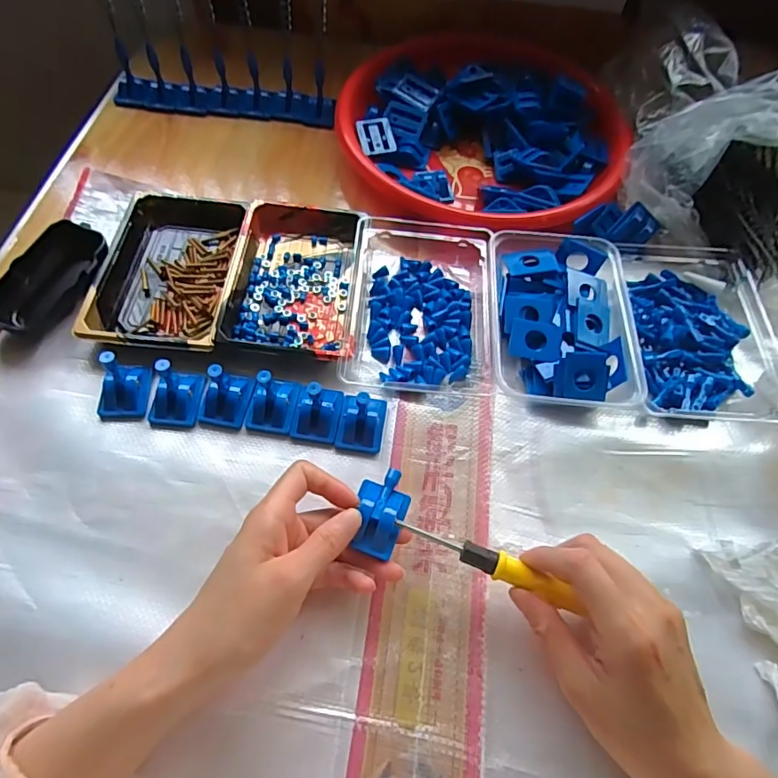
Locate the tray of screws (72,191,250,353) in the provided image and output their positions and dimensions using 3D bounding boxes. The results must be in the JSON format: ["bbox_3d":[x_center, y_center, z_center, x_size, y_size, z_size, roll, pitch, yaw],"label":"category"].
[{"bbox_3d":[-0.187,-0.103,0.439,0.107,0.022,0.162,4,61,-1],"label":"tray of screws"}]

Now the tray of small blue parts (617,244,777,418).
[{"bbox_3d":[0.260,-0.062,0.434,0.105,0.035,0.182,4,61,-1],"label":"tray of small blue parts"}]

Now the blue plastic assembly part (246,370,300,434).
[{"bbox_3d":[-0.086,0.005,0.375,0.034,0.045,0.041,14,61,4],"label":"blue plastic assembly part"}]

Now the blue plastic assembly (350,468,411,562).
[{"bbox_3d":[-0.004,0.076,0.322,0.032,0.014,0.053,12,61,4],"label":"blue plastic assembly"}]

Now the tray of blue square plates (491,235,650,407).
[{"bbox_3d":[0.139,-0.060,0.423,0.109,0.036,0.153,5,60,-1],"label":"tray of blue square plates"}]

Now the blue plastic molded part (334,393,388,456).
[{"bbox_3d":[-0.019,0.017,0.372,0.033,0.041,0.042,9,61,1],"label":"blue plastic molded part"}]

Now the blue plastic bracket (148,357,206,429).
[{"bbox_3d":[-0.158,0.002,0.368,0.036,0.042,0.037,4,61,-1],"label":"blue plastic bracket"}]

